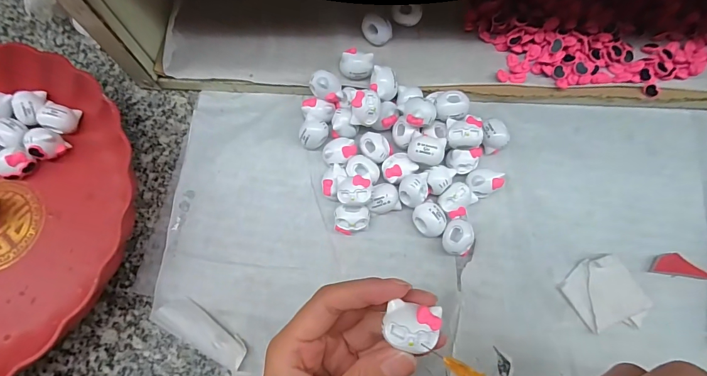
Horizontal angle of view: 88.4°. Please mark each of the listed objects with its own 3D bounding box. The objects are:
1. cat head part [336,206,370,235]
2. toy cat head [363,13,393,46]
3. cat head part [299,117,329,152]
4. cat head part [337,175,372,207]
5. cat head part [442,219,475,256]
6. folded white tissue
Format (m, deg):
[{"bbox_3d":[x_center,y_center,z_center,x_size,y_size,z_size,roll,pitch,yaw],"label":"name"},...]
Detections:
[{"bbox_3d":[-0.001,0.024,0.261,0.024,0.019,0.019,4,73,1],"label":"cat head part"},{"bbox_3d":[0.019,-0.127,0.292,0.025,0.014,0.016,18,74,6],"label":"toy cat head"},{"bbox_3d":[-0.030,-0.039,0.279,0.020,0.023,0.021,12,74,4],"label":"cat head part"},{"bbox_3d":[0.000,0.003,0.251,0.023,0.017,0.020,3,73,1],"label":"cat head part"},{"bbox_3d":[0.073,0.035,0.257,0.020,0.019,0.023,11,74,4],"label":"cat head part"},{"bbox_3d":[0.174,0.073,0.249,0.048,0.007,0.049,-33,76,-9],"label":"folded white tissue"}]

